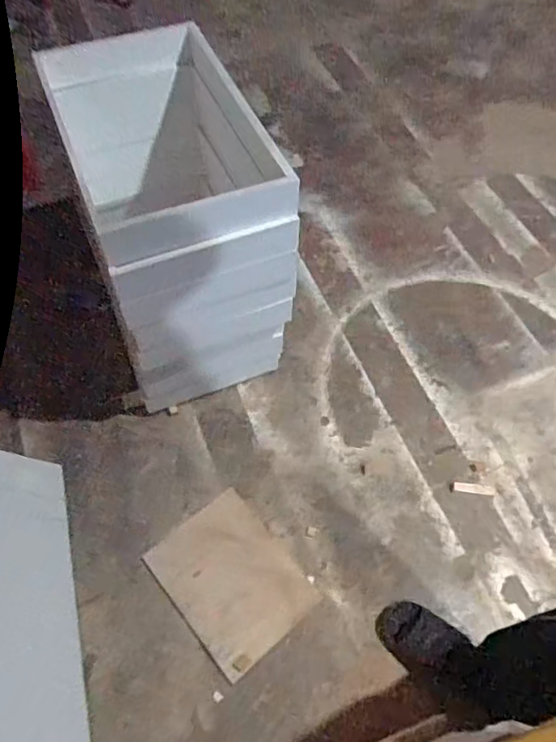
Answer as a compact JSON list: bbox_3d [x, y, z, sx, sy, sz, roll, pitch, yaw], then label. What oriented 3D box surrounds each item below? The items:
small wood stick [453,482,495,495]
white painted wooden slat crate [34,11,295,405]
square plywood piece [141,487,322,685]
[{"bbox_3d":[0.471,0.281,1.358,0.096,0.011,0.024,7,58,5],"label":"small wood stick"},{"bbox_3d":[-0.270,-0.387,1.451,0.420,0.626,0.688,-16,59,-10],"label":"white painted wooden slat crate"},{"bbox_3d":[-0.101,0.456,1.262,0.263,0.012,0.323,-34,66,-26],"label":"square plywood piece"}]

